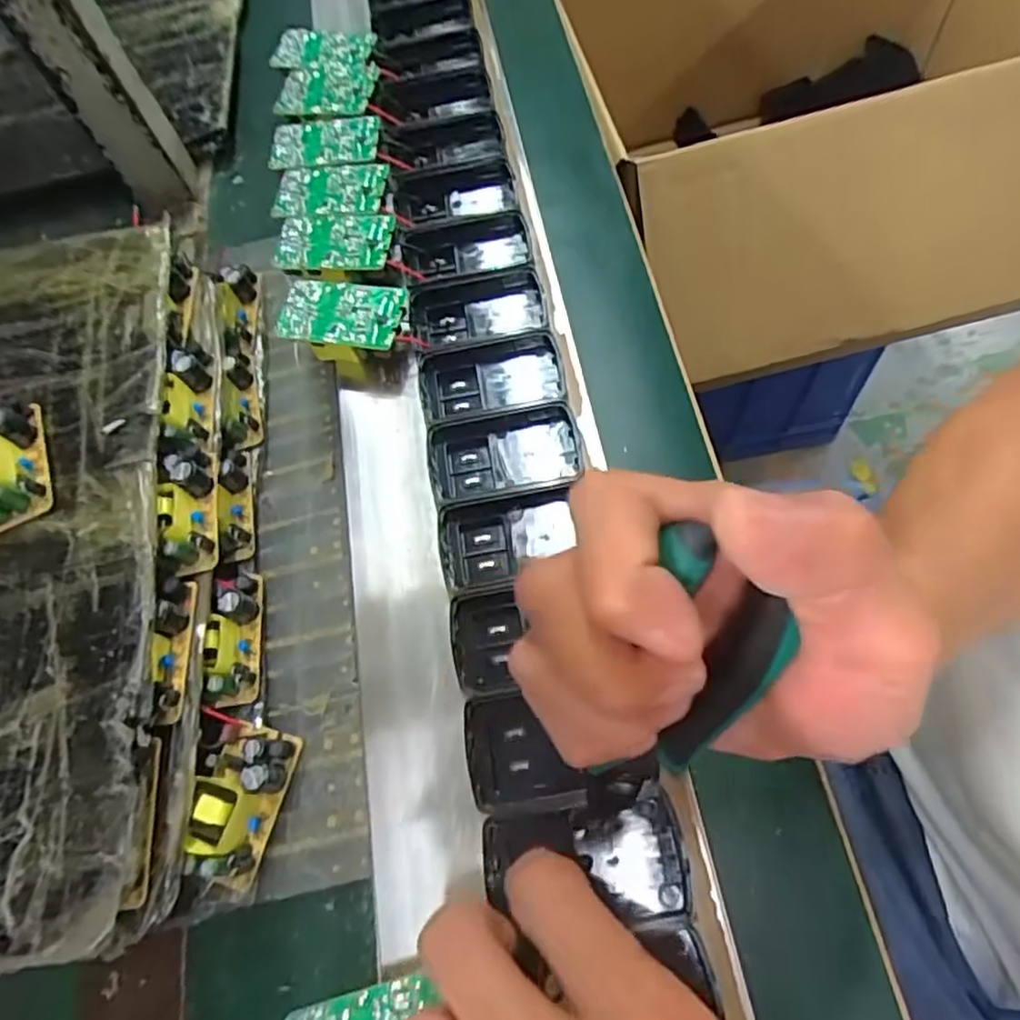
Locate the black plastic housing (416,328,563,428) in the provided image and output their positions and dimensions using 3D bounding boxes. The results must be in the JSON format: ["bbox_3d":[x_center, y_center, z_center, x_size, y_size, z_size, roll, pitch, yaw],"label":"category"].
[{"bbox_3d":[-0.010,-0.064,0.329,0.070,0.018,0.042,-16,64,1],"label":"black plastic housing"}]

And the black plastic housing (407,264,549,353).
[{"bbox_3d":[-0.017,-0.102,0.346,0.070,0.017,0.044,-14,65,2],"label":"black plastic housing"}]

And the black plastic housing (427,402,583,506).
[{"bbox_3d":[-0.002,-0.024,0.310,0.070,0.017,0.043,-10,65,4],"label":"black plastic housing"}]

